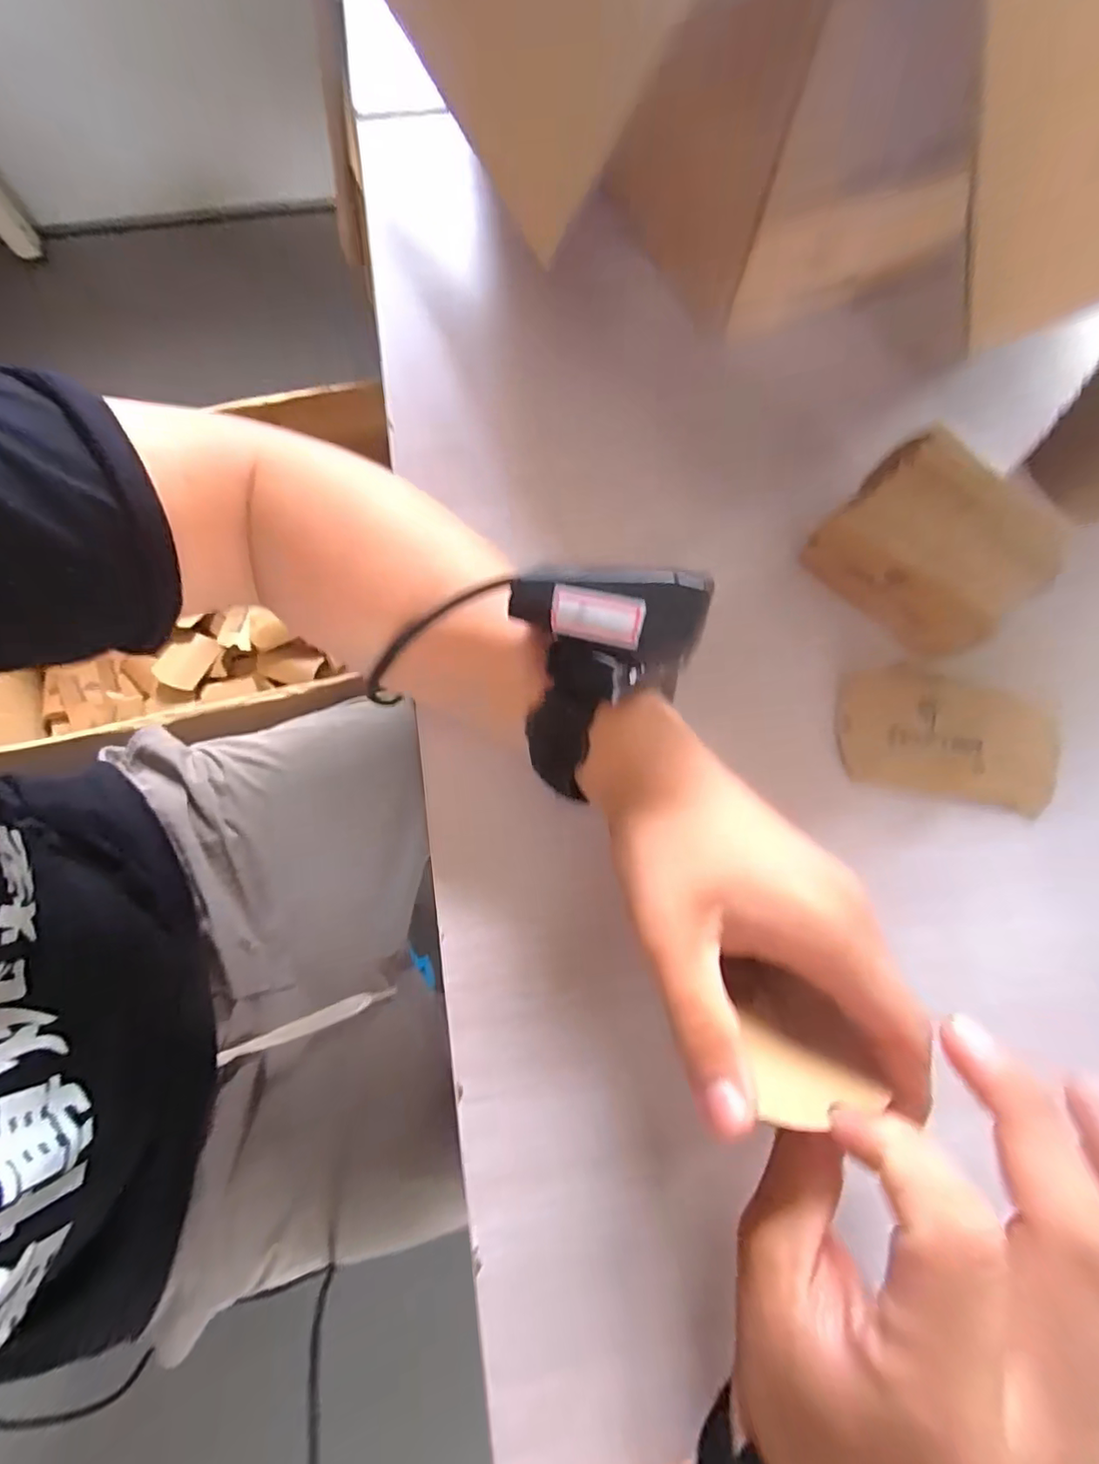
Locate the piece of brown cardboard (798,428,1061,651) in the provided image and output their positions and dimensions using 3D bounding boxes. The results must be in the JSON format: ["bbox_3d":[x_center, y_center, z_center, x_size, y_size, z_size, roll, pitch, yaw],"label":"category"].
[{"bbox_3d":[0.186,-0.087,0.280,0.094,0.064,0.069,40,78,10],"label":"piece of brown cardboard"}]

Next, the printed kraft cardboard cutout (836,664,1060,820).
[{"bbox_3d":[0.205,0.002,0.285,0.107,0.006,0.064,12,75,3],"label":"printed kraft cardboard cutout"}]

